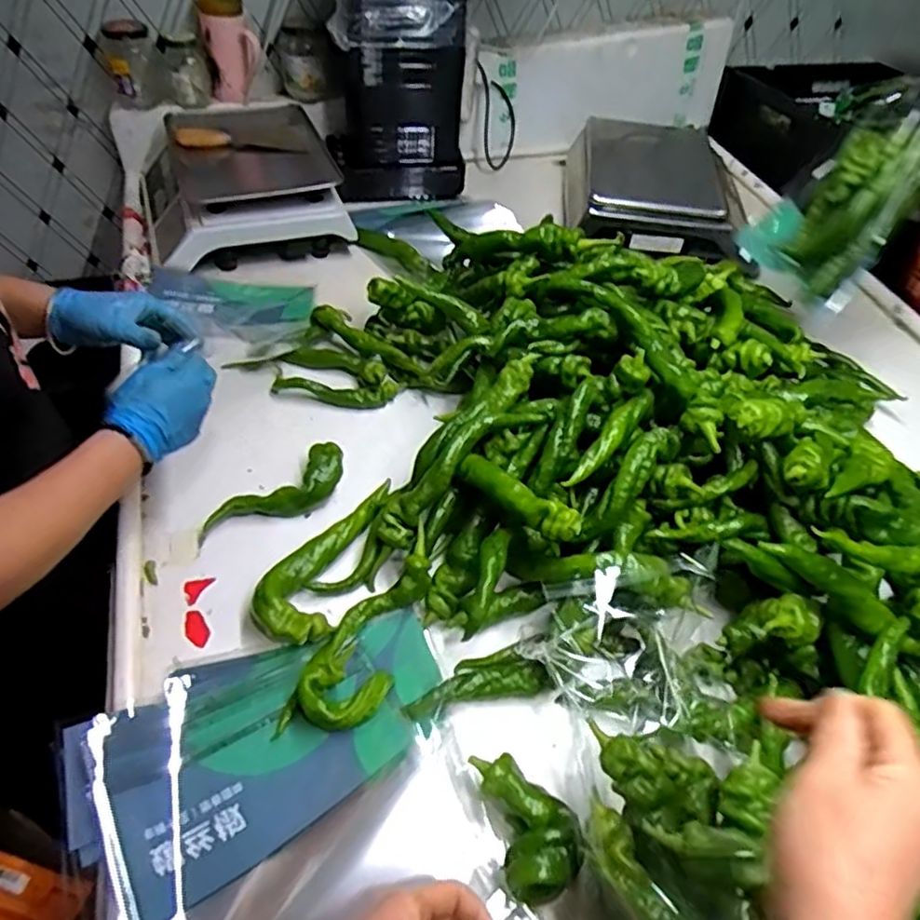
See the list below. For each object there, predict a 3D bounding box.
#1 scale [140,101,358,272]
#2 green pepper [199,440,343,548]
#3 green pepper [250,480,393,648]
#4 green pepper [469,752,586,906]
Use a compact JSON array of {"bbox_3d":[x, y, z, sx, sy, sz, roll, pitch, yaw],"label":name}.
[{"bbox_3d":[-0.365,-0.466,1.129,0.316,0.113,0.354,-15,52,-19],"label":"scale"},{"bbox_3d":[-0.205,0.041,0.750,0.178,0.047,0.059,-29,57,-28],"label":"green pepper"},{"bbox_3d":[-0.144,0.097,0.699,0.081,0.035,0.198,15,49,7],"label":"green pepper"},{"bbox_3d":[0.056,0.291,0.537,0.063,0.049,0.106,-6,50,-12],"label":"green pepper"}]

